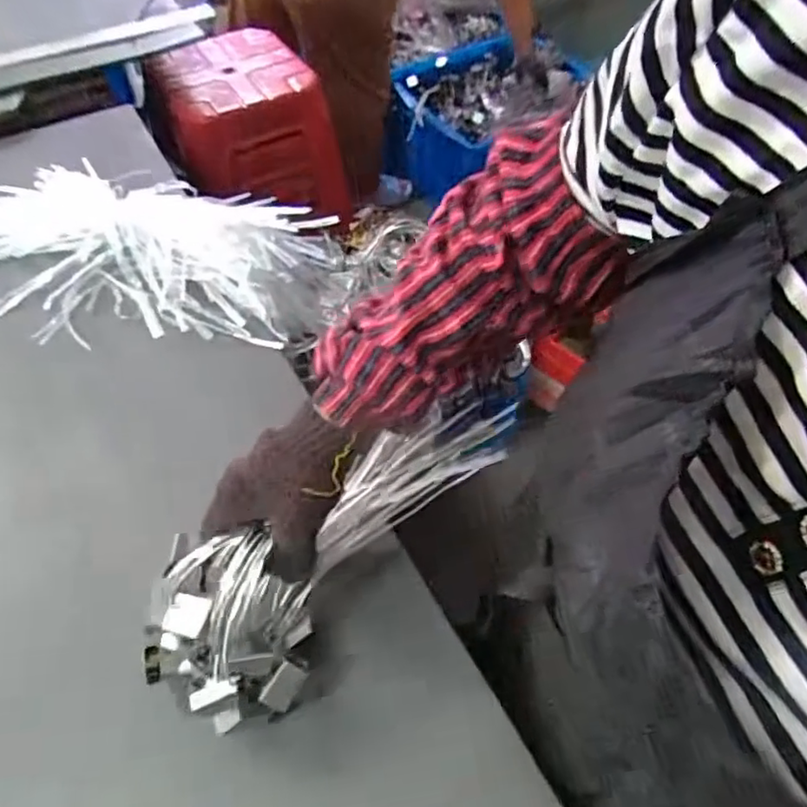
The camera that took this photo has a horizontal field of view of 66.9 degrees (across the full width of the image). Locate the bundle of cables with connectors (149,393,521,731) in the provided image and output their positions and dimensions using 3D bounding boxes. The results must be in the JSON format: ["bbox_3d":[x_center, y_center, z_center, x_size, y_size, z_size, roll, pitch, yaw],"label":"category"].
[{"bbox_3d":[-0.044,0.106,0.476,0.315,0.137,0.092,-38,64,-20],"label":"bundle of cables with connectors"}]

